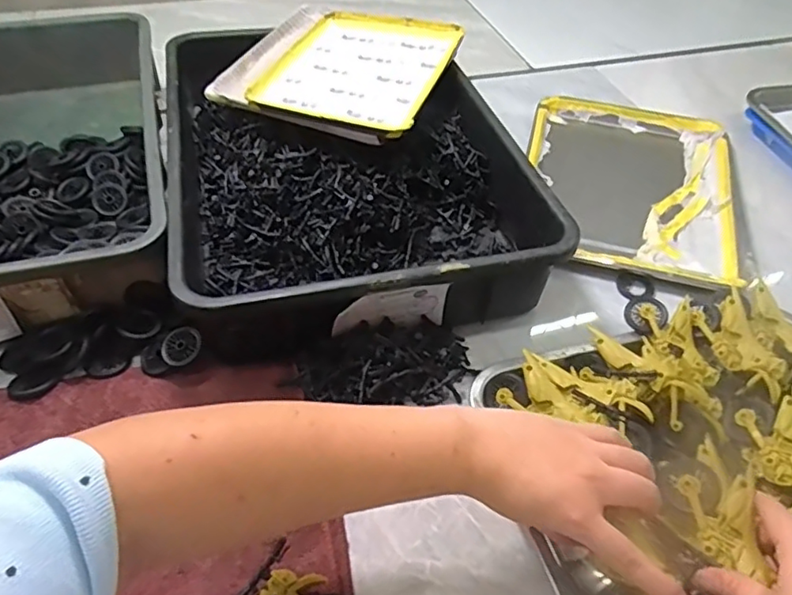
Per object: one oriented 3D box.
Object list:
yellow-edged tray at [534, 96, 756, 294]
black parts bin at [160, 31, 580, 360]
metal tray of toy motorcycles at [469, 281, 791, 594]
[{"bbox_3d":[0.302,-0.146,0.747,0.254,0.030,0.349,14,48,10],"label":"yellow-edged tray"},{"bbox_3d":[-0.064,-0.174,0.688,0.377,0.095,0.537,-10,48,-12],"label":"black parts bin"},{"bbox_3d":[0.258,0.106,0.456,0.333,0.066,0.277,-8,48,-11],"label":"metal tray of toy motorcycles"}]

